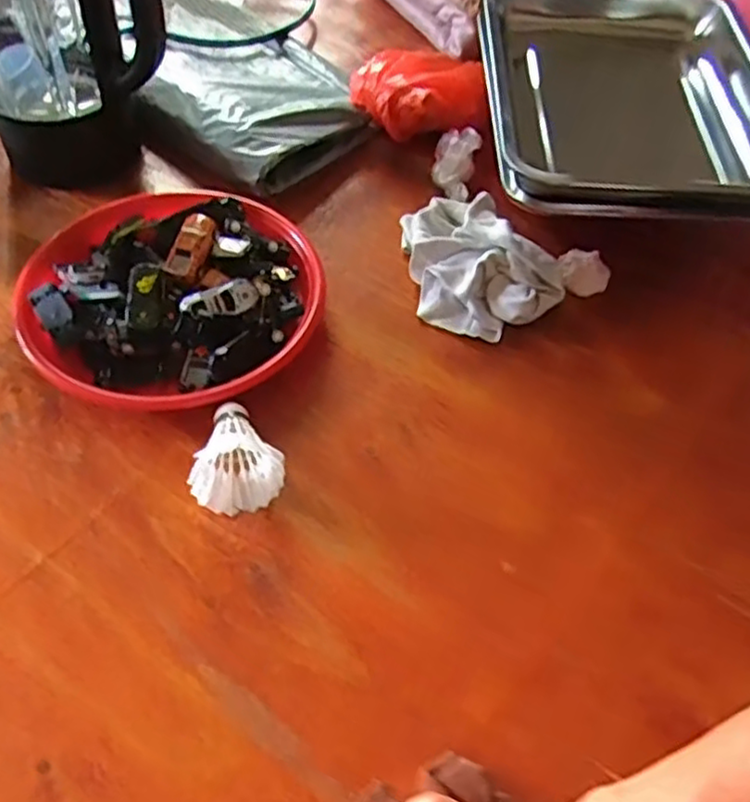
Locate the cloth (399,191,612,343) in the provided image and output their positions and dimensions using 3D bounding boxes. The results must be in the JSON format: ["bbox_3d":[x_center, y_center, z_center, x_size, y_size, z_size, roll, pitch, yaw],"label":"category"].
[{"bbox_3d":[0.104,-0.127,0.662,0.194,0.054,0.138,27,57,15],"label":"cloth"}]

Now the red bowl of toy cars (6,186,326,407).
[{"bbox_3d":[-0.173,-0.098,0.625,0.243,0.055,0.231,2,54,-2],"label":"red bowl of toy cars"}]

